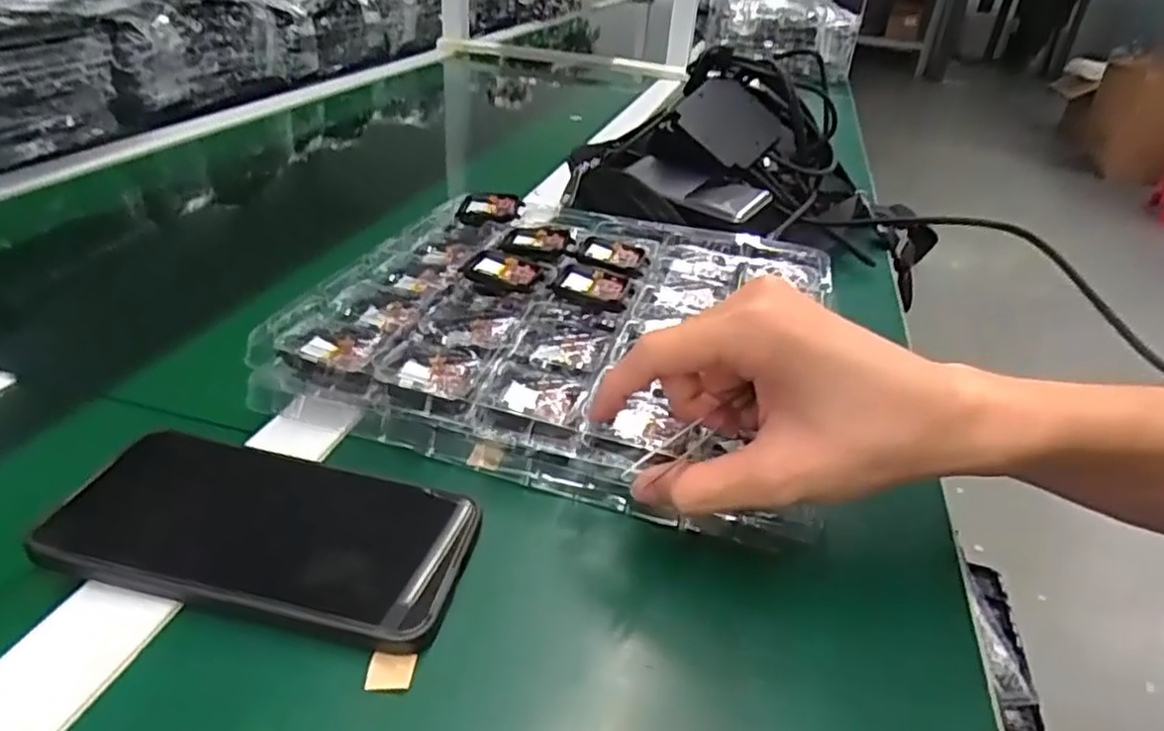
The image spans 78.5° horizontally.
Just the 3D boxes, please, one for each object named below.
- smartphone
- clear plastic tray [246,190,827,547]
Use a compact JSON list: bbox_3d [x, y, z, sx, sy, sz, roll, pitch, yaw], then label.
[{"bbox_3d":[-0.127,0.063,0.290,0.161,0.012,0.079,9,32,8],"label":"smartphone"},{"bbox_3d":[-0.005,-0.032,0.432,0.283,0.033,0.266,15,38,9],"label":"clear plastic tray"}]

